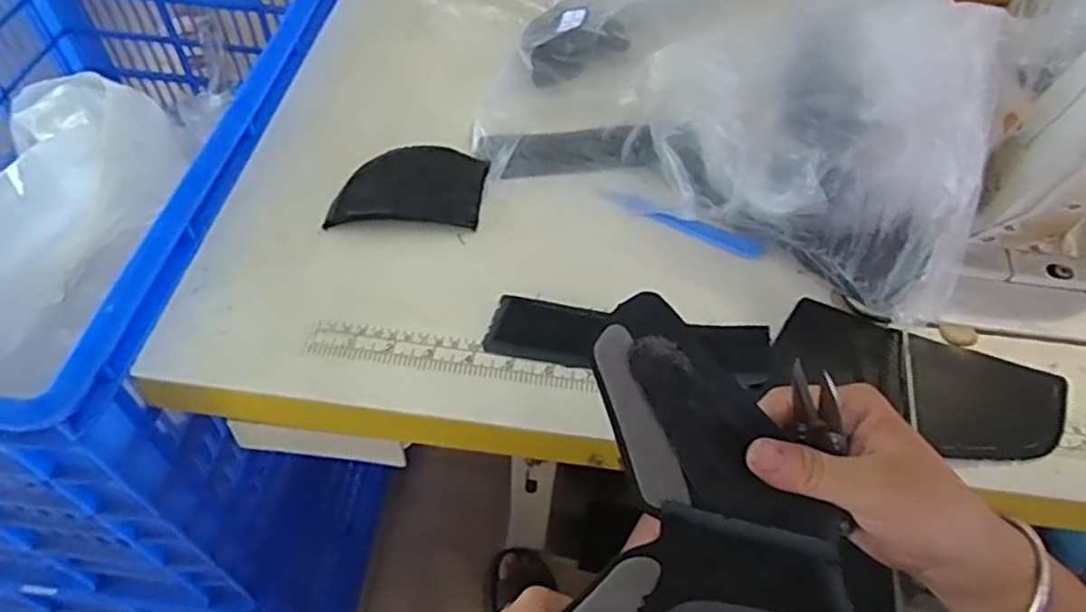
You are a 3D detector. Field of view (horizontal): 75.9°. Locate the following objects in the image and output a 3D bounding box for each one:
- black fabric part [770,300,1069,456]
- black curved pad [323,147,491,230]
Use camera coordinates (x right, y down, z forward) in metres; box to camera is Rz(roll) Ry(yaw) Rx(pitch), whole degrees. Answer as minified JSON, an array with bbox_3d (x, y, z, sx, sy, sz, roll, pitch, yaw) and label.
[{"bbox_3d":[0.239,0.046,0.444,0.177,0.013,0.085,20,55,11],"label":"black fabric part"},{"bbox_3d":[-0.099,-0.090,0.523,0.110,0.013,0.074,2,53,-3],"label":"black curved pad"}]

